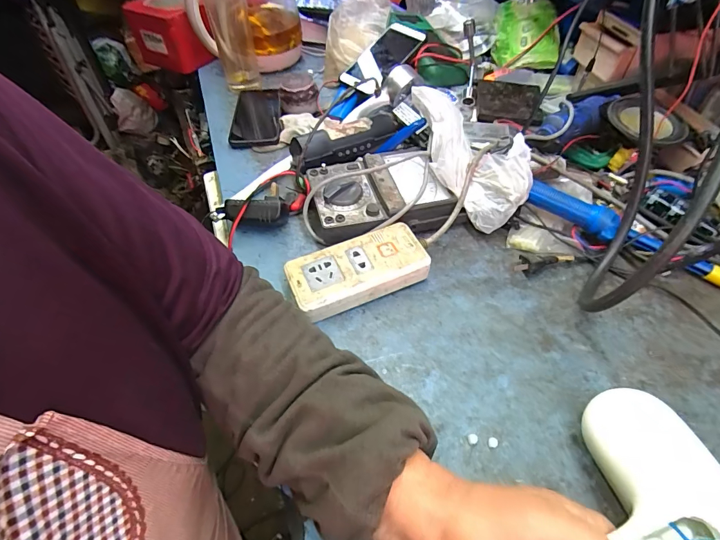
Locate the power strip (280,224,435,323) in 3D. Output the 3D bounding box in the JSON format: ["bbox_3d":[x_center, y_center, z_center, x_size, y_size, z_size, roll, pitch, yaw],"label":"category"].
[{"bbox_3d":[-0.002,0.003,0.415,0.144,0.038,0.068,-21,54,-15],"label":"power strip"}]

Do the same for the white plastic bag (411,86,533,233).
[{"bbox_3d":[0.132,-0.148,0.461,0.104,0.057,0.195,-34,84,-23],"label":"white plastic bag"}]

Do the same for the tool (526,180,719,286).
[{"bbox_3d":[0.307,-0.039,0.433,0.234,0.040,0.031,29,57,21],"label":"tool"}]

